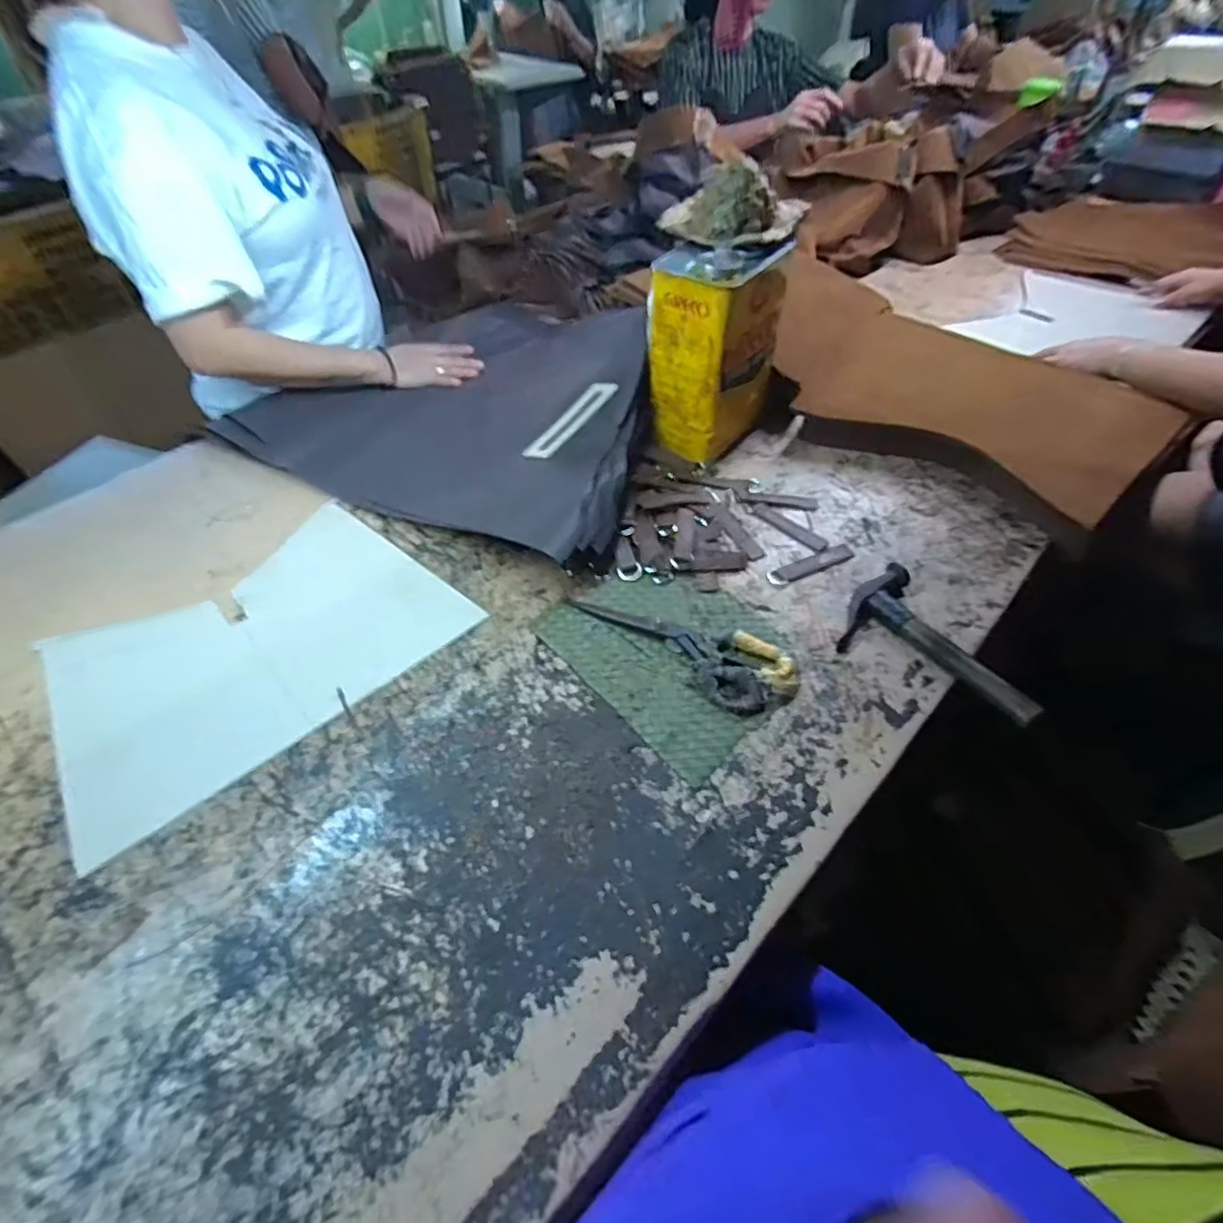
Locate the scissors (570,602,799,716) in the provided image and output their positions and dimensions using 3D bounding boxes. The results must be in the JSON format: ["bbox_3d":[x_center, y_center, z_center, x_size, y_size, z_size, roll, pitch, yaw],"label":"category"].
[{"bbox_3d":[0.074,0.027,0.623,0.224,0.016,0.080,32,57,25],"label":"scissors"}]

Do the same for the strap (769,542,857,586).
[{"bbox_3d":[0.225,-0.053,0.699,0.109,0.007,0.024,-22,53,-16],"label":"strap"}]

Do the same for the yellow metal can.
[{"bbox_3d":[0.127,-0.323,0.779,0.105,0.225,0.155,33,58,26],"label":"yellow metal can"}]

